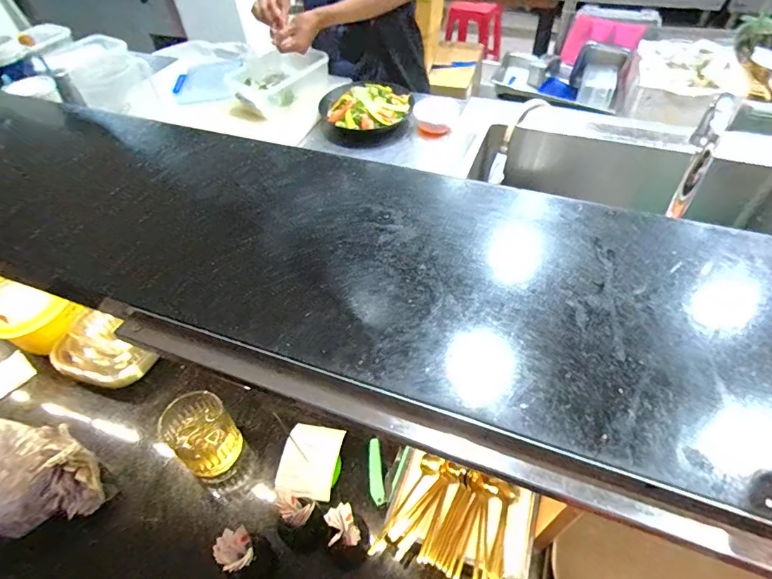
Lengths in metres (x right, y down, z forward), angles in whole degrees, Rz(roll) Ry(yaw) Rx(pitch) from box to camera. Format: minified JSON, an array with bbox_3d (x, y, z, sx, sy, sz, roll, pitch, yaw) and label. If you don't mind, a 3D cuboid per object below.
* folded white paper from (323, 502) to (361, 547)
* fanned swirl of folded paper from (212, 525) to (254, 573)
[{"bbox_3d":[-0.053,0.282,0.531,0.035,0.024,0.043,-13,51,-8],"label":"folded white paper"},{"bbox_3d":[-0.177,0.302,0.517,0.038,0.018,0.045,-24,53,-16],"label":"fanned swirl of folded paper"}]

